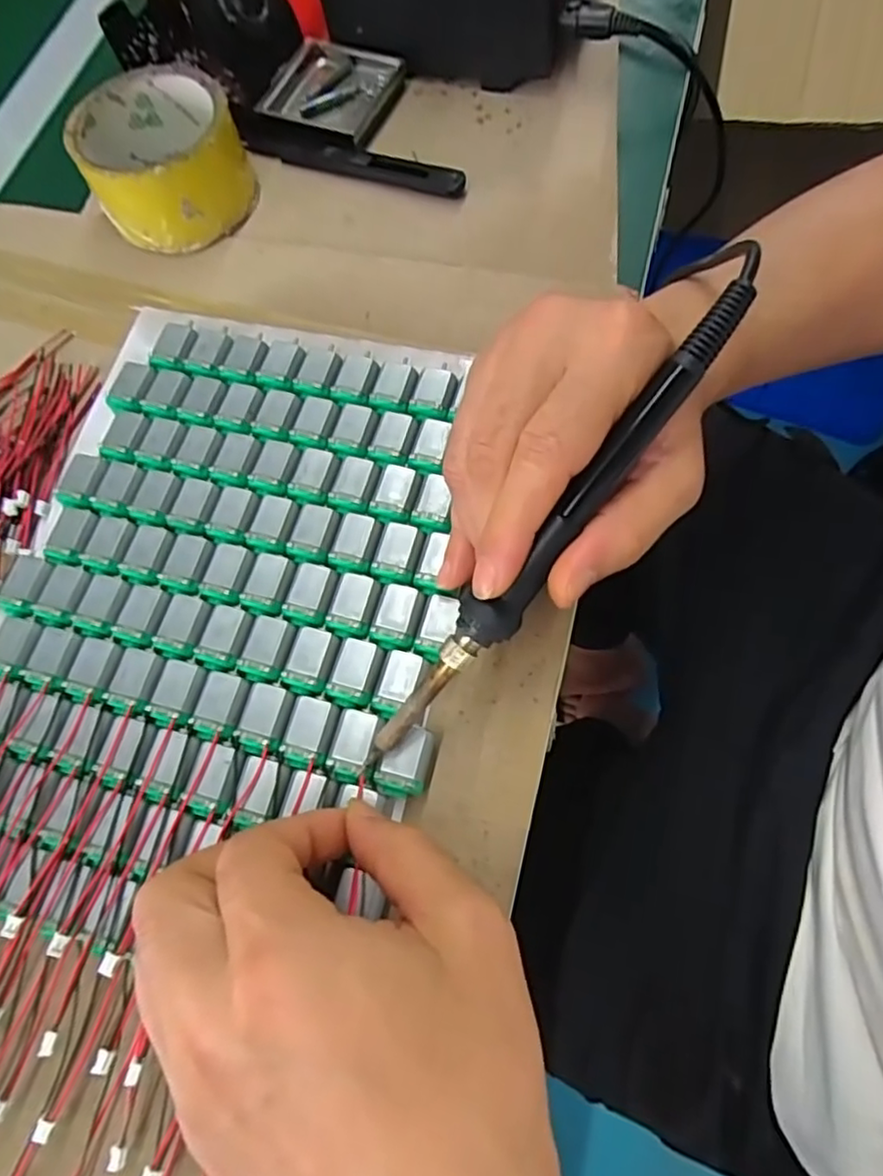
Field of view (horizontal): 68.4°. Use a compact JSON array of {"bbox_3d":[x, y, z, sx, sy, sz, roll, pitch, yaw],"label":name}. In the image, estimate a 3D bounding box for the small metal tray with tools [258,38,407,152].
[{"bbox_3d":[-0.066,-0.294,0.386,0.072,0.014,0.065,21,72,10],"label":"small metal tray with tools"}]

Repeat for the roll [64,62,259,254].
[{"bbox_3d":[-0.149,-0.234,0.353,0.082,0.045,0.082,-1,70,2],"label":"roll"}]

